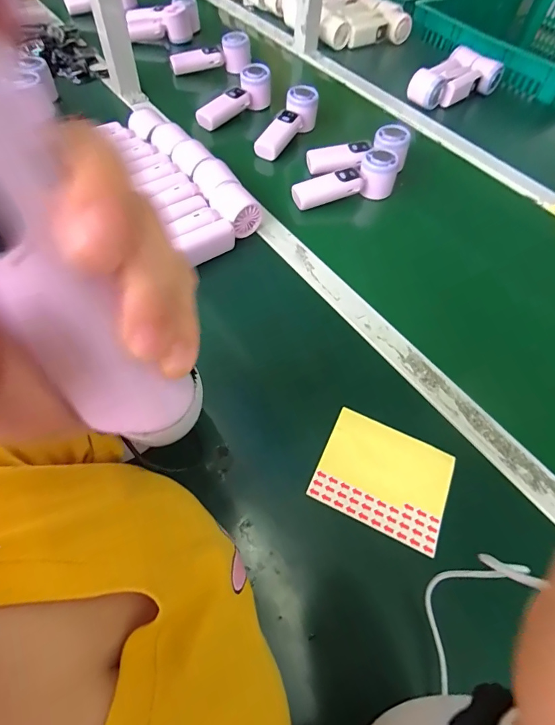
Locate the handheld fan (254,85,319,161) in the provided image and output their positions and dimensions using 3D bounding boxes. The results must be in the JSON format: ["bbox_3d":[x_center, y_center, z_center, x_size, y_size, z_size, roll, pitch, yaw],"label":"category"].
[{"bbox_3d":[0.017,-0.417,0.665,0.053,0.053,0.159,30,74,14],"label":"handheld fan"}]

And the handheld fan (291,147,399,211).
[{"bbox_3d":[0.096,-0.283,0.580,0.170,0.062,0.067,-12,59,-12],"label":"handheld fan"}]

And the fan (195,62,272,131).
[{"bbox_3d":[-0.081,-0.488,0.703,0.046,0.082,0.154,37,62,18],"label":"fan"}]

